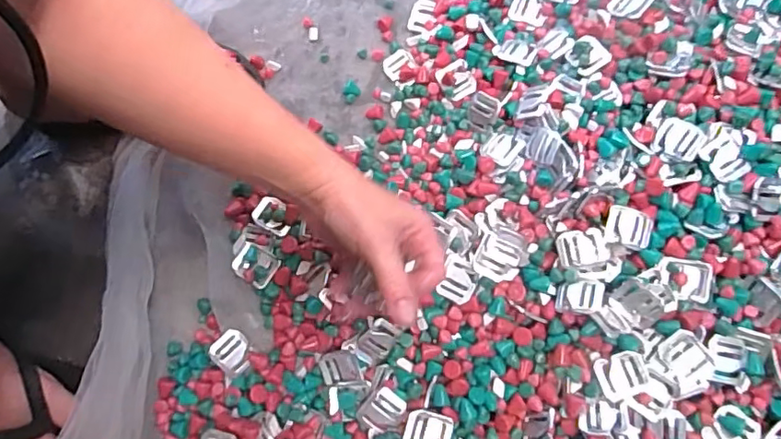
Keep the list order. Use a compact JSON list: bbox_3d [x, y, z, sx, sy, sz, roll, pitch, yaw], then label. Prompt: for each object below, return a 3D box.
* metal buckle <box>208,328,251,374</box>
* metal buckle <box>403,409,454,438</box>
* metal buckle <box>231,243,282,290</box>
[{"bbox_3d":[-0.131,0.110,0.461,0.030,0.011,0.031,-40,76,-7],"label":"metal buckle"},{"bbox_3d":[0.028,0.160,0.418,0.034,0.007,0.030,9,75,6],"label":"metal buckle"},{"bbox_3d":[-0.114,0.038,0.469,0.037,0.005,0.031,31,79,11],"label":"metal buckle"}]

